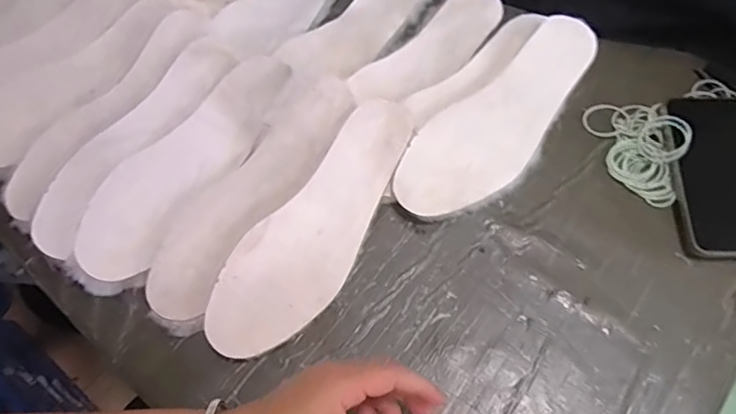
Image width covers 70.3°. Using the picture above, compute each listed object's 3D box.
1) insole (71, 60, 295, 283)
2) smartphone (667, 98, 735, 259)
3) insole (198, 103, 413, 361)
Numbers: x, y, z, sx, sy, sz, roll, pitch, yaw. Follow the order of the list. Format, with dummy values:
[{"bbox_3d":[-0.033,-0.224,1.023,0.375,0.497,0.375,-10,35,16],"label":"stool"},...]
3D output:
[{"bbox_3d":[-0.172,-0.048,0.492,0.075,0.018,0.256,30,71,16],"label":"insole"},{"bbox_3d":[0.313,-0.028,0.462,0.075,0.013,0.151,3,69,8],"label":"smartphone"},{"bbox_3d":[-0.041,0.013,0.462,0.084,0.009,0.263,31,71,16],"label":"insole"}]

